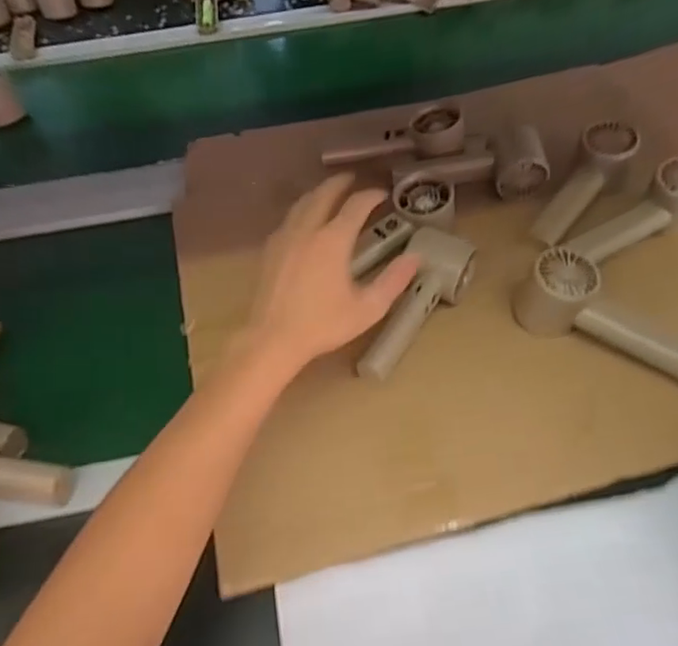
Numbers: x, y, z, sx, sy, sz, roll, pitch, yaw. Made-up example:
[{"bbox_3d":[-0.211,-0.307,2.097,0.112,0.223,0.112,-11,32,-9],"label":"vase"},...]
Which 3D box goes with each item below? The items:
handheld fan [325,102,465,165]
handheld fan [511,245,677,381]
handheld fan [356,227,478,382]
[{"bbox_3d":[0.059,-0.203,0.625,0.155,0.033,0.045,-8,51,20],"label":"handheld fan"},{"bbox_3d":[0.224,-0.006,0.461,0.162,0.059,0.054,26,60,23],"label":"handheld fan"},{"bbox_3d":[0.065,-0.013,0.498,0.058,0.048,0.151,29,74,24],"label":"handheld fan"}]

